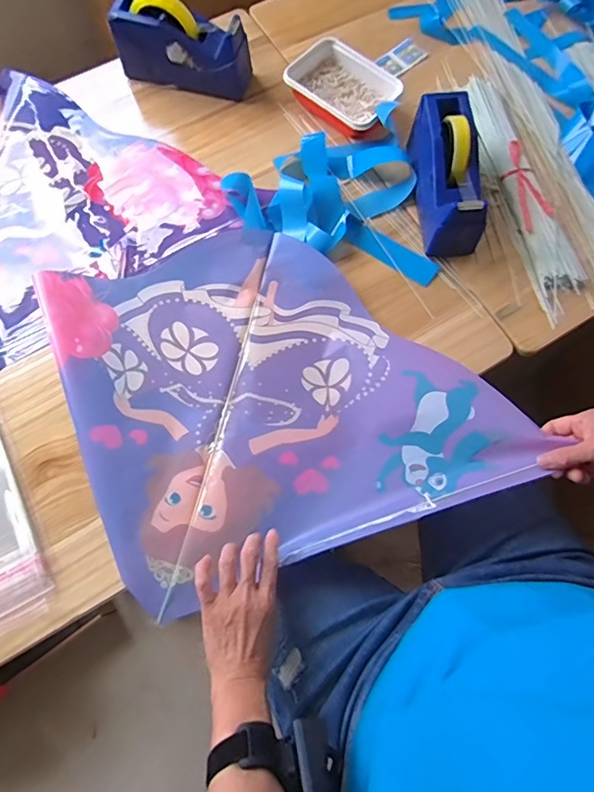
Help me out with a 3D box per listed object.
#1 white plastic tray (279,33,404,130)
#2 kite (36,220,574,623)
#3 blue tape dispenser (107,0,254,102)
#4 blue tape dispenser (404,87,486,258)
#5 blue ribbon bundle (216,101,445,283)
[{"bbox_3d":[0.074,-0.481,0.745,0.173,0.036,0.122,38,77,11],"label":"white plastic tray"},{"bbox_3d":[-0.038,-0.028,0.599,0.490,0.065,0.450,-19,74,-6],"label":"kite"},{"bbox_3d":[-0.178,-0.541,0.730,0.202,0.102,0.068,12,73,4],"label":"blue tape dispenser"},{"bbox_3d":[0.208,-0.307,0.661,0.070,0.102,0.203,-6,73,-2],"label":"blue tape dispenser"},{"bbox_3d":[0.069,-0.315,0.687,0.312,0.049,0.230,17,74,5],"label":"blue ribbon bundle"}]

